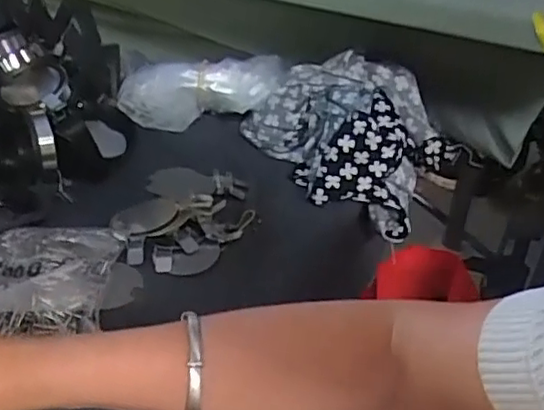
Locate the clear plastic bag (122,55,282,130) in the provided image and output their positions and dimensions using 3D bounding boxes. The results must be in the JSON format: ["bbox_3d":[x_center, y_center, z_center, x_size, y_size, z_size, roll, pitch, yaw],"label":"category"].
[{"bbox_3d":[-0.078,-0.137,0.748,0.188,0.065,0.090,-8,30,7],"label":"clear plastic bag"}]

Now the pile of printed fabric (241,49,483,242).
[{"bbox_3d":[0.087,-0.074,0.695,0.173,0.125,0.196,-13,35,-26],"label":"pile of printed fabric"}]

